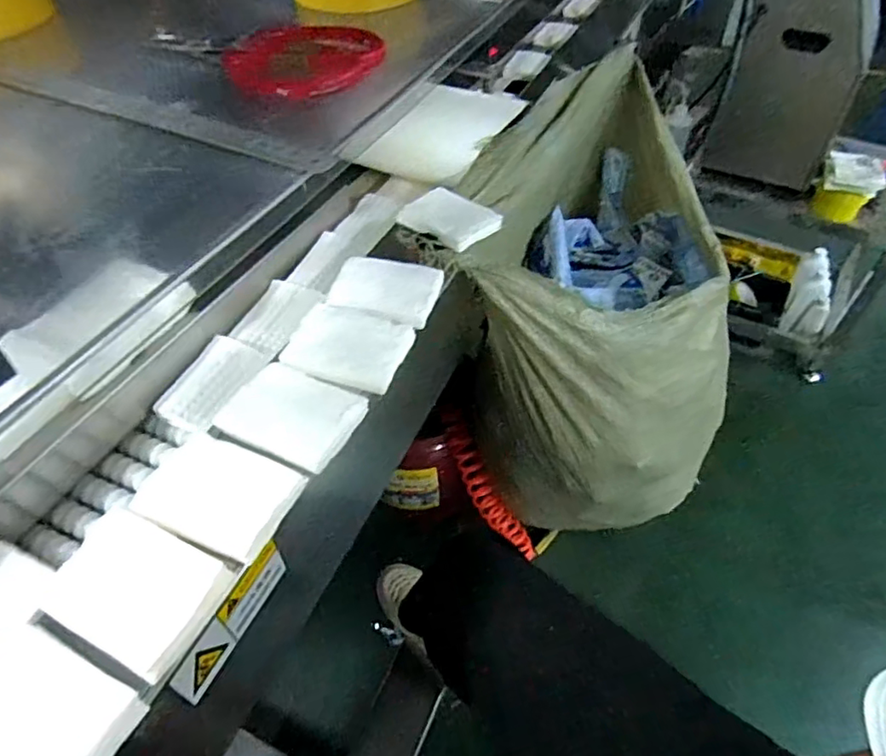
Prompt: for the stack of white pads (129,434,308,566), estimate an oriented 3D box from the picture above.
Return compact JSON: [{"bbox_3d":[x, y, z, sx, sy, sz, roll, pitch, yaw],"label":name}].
[{"bbox_3d":[-0.159,0.080,0.414,0.104,0.007,0.075,19,50,16],"label":"stack of white pads"}]

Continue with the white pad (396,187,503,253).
[{"bbox_3d":[0.005,-0.177,0.637,0.076,0.020,0.098,-35,57,-28],"label":"white pad"}]

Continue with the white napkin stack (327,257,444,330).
[{"bbox_3d":[-0.057,-0.088,0.560,0.100,0.011,0.074,12,49,10],"label":"white napkin stack"}]

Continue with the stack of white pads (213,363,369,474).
[{"bbox_3d":[-0.119,0.028,0.467,0.101,0.010,0.073,21,51,17],"label":"stack of white pads"}]

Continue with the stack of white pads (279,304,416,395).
[{"bbox_3d":[-0.087,-0.032,0.523,0.108,0.014,0.081,17,50,14],"label":"stack of white pads"}]

